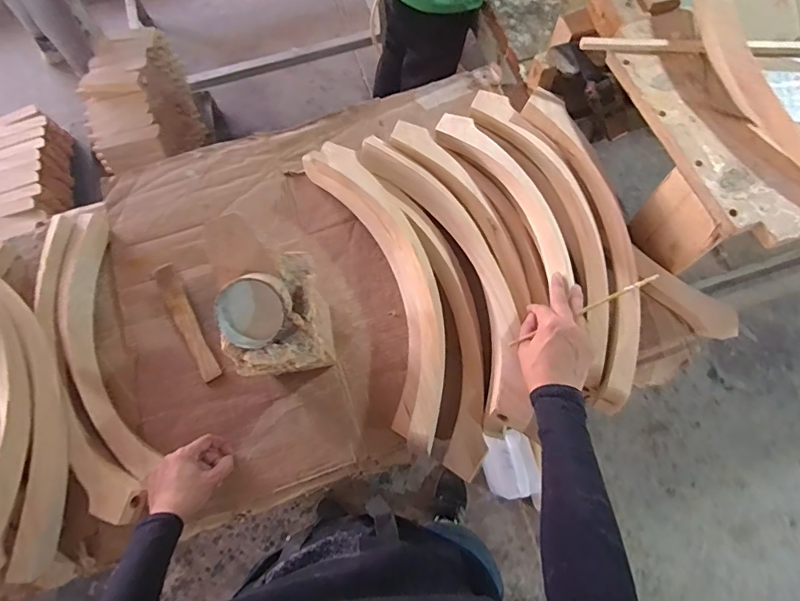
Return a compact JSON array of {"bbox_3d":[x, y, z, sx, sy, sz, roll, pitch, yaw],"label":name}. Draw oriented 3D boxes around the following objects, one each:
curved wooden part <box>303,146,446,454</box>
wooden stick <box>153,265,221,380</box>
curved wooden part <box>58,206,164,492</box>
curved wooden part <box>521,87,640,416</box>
[{"bbox_3d":[-0.022,-0.036,0.714,0.129,0.053,0.523,-19,71,-4],"label":"curved wooden part"},{"bbox_3d":[-0.356,0.034,0.766,0.035,0.022,0.227,-31,72,-8],"label":"wooden stick"},{"bbox_3d":[-0.480,0.047,0.729,0.095,0.046,0.466,-20,73,-5],"label":"curved wooden part"},{"bbox_3d":[0.284,-0.096,0.686,0.108,0.049,0.502,-7,70,0],"label":"curved wooden part"}]

